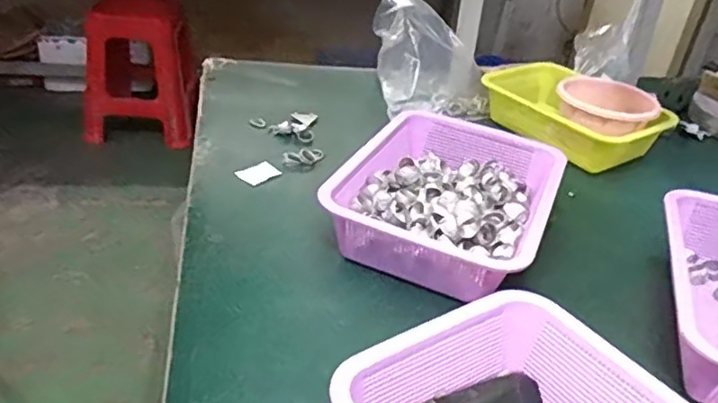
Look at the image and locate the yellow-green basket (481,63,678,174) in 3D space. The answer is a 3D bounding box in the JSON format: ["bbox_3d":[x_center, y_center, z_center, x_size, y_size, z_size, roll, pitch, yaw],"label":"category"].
[{"bbox_3d":[0.329,-0.137,1.003,0.181,0.079,0.260,-12,36,-27],"label":"yellow-green basket"}]

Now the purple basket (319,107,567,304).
[{"bbox_3d":[0.110,-0.006,0.737,0.221,0.073,0.289,17,33,18],"label":"purple basket"}]

